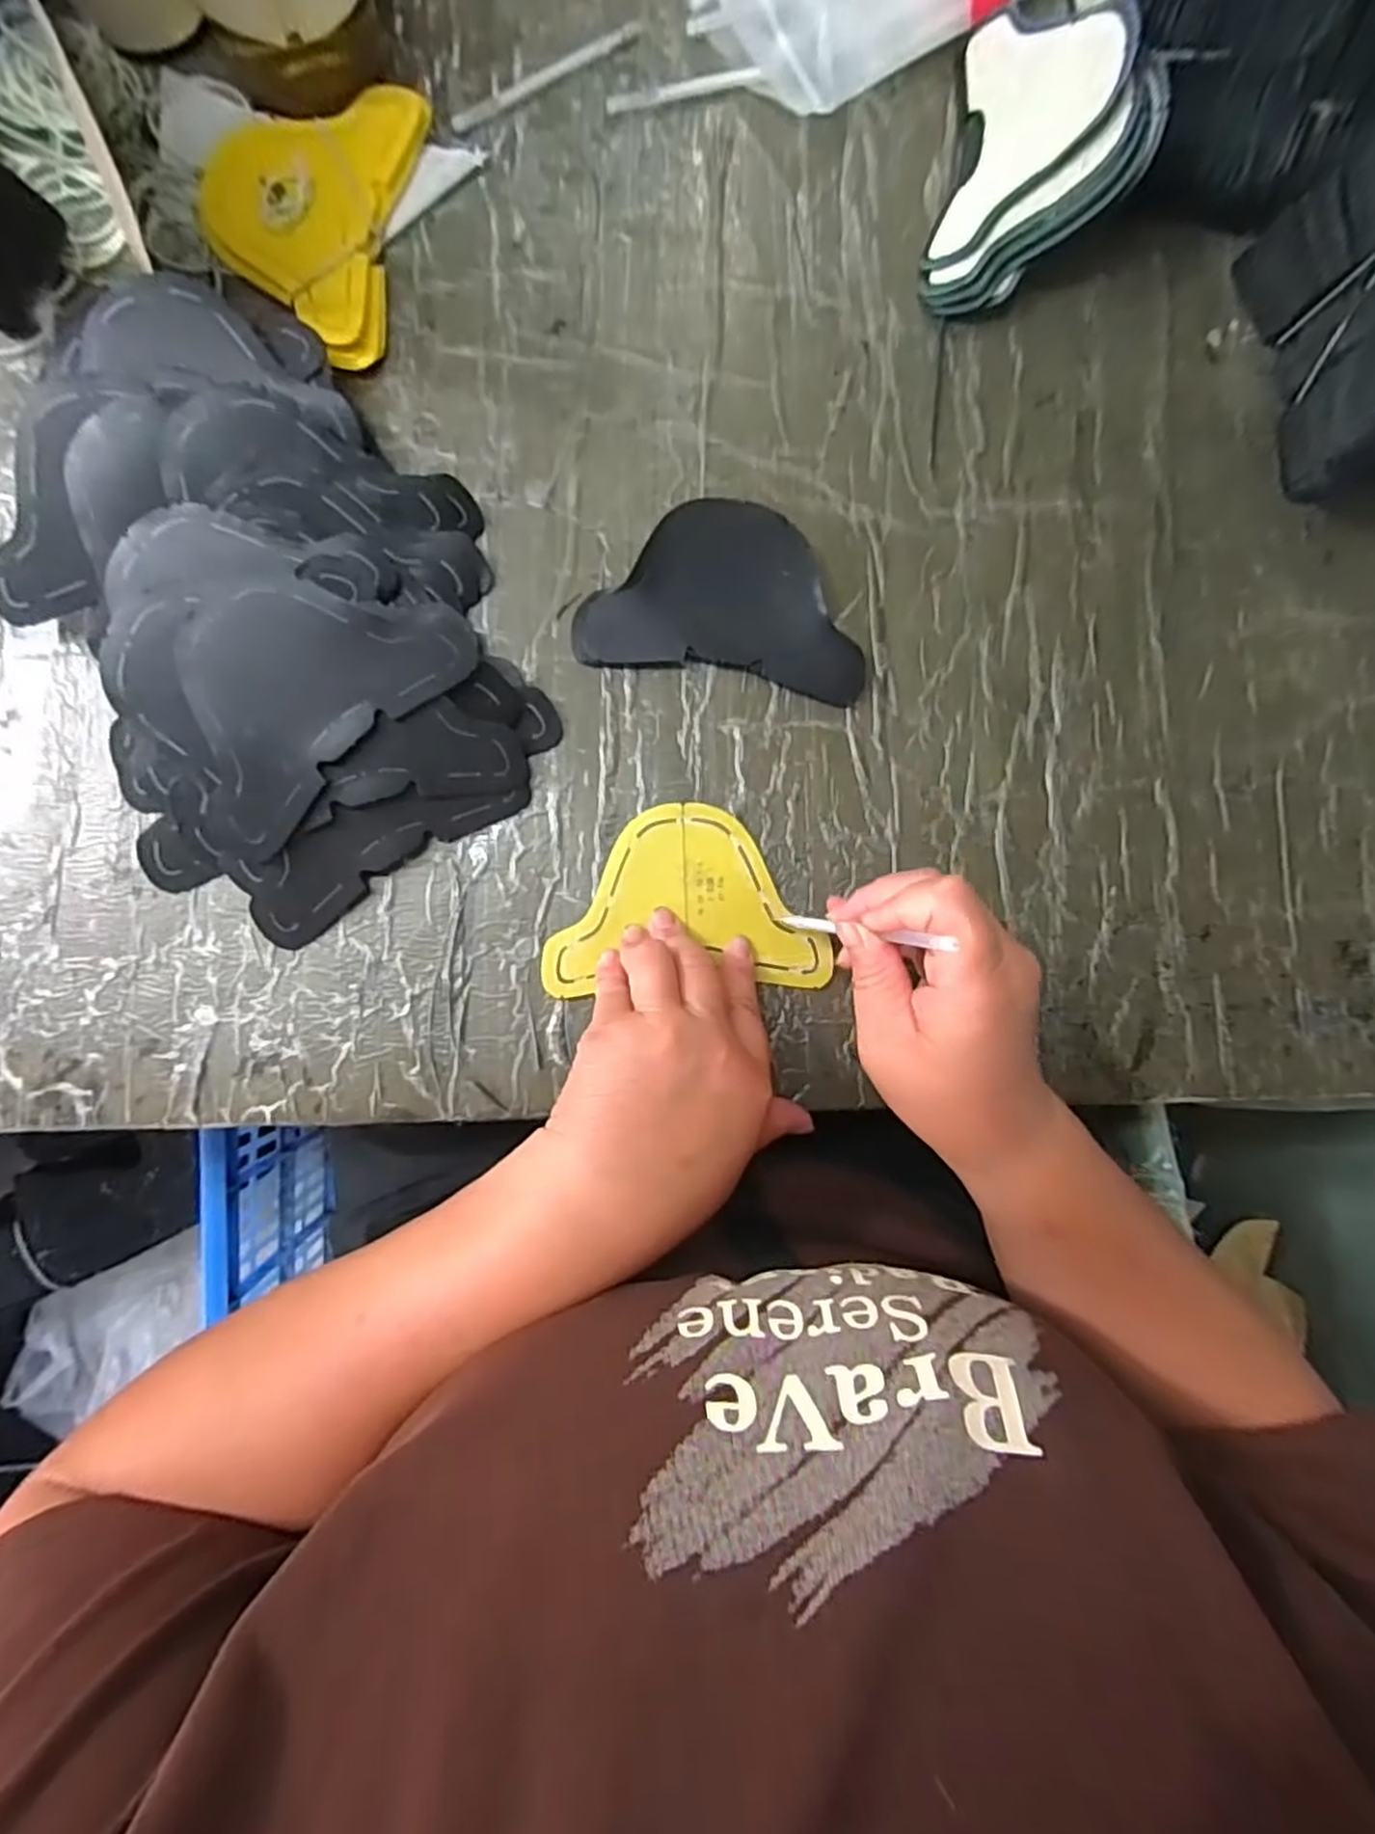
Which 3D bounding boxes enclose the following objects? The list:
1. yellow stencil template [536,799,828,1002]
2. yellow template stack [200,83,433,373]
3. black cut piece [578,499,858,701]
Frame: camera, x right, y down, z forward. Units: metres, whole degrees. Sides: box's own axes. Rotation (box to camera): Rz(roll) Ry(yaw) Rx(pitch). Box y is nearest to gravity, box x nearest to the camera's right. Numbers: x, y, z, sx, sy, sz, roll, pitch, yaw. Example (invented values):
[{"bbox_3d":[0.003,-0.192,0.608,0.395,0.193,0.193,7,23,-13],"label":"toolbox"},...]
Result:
[{"bbox_3d":[0.000,-0.009,0.359,0.133,0.004,0.087,-2,84,-3],"label":"yellow stencil template"},{"bbox_3d":[-0.185,-0.340,0.364,0.091,0.018,0.138,11,86,-3],"label":"yellow template stack"},{"bbox_3d":[0.021,-0.159,0.365,0.138,0.011,0.084,8,87,-4],"label":"black cut piece"}]

